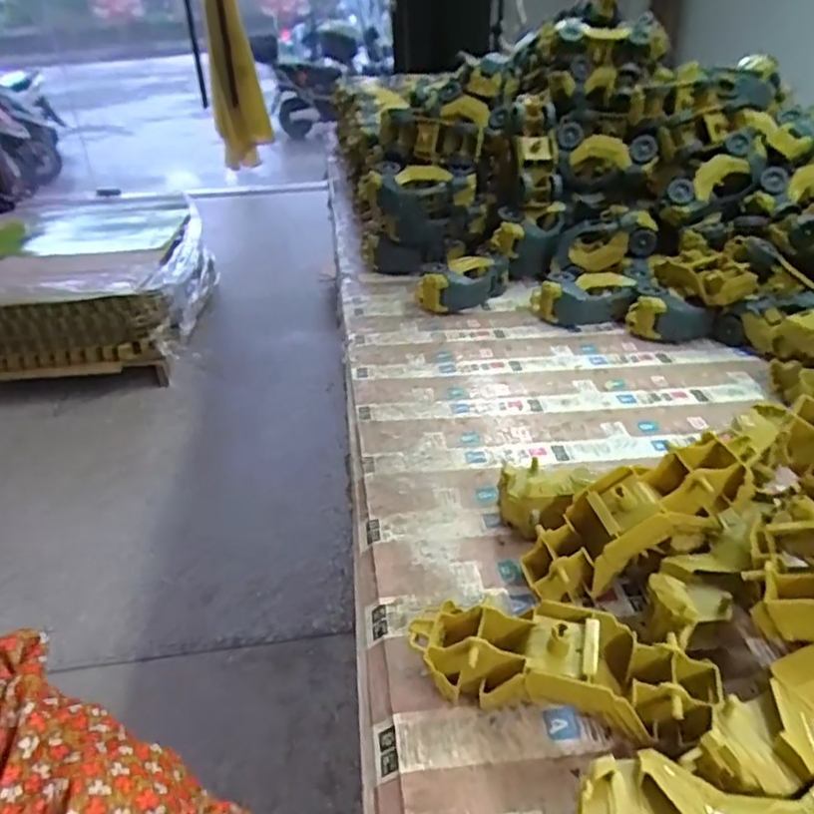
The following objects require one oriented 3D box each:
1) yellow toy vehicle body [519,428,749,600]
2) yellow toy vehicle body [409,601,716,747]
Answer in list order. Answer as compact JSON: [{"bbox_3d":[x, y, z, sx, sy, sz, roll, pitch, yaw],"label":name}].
[{"bbox_3d":[0.161,0.079,0.464,0.163,0.052,0.061,-33,30,9],"label":"yellow toy vehicle body"},{"bbox_3d":[0.090,0.161,0.393,0.178,0.053,0.063,6,32,14],"label":"yellow toy vehicle body"}]

